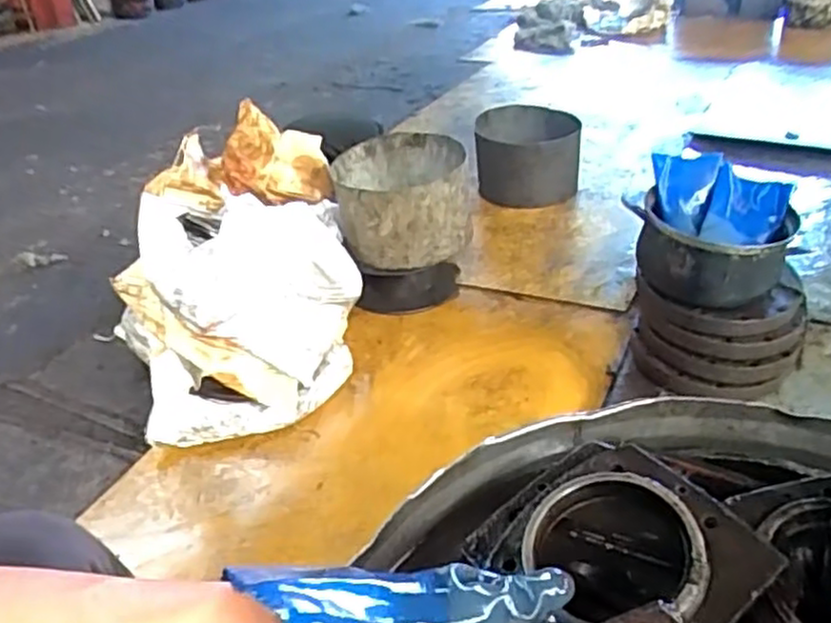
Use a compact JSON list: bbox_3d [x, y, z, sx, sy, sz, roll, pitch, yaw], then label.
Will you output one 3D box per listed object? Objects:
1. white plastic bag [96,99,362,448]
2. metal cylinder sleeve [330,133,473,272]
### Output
[{"bbox_3d":[-0.333,-0.077,1.469,0.440,0.349,0.665,11,36,23],"label":"white plastic bag"},{"bbox_3d":[-0.029,-0.238,1.611,0.284,0.191,0.295,-8,33,-4],"label":"metal cylinder sleeve"}]

